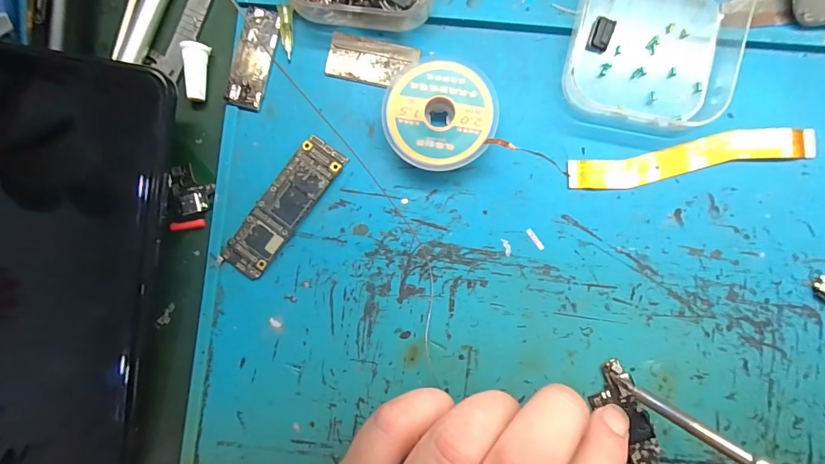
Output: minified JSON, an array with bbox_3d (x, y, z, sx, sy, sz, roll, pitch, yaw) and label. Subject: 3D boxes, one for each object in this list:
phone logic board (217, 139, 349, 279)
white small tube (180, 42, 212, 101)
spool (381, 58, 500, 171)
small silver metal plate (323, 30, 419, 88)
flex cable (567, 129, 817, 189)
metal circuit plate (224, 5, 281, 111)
[{"bbox_3d":[-0.054,-0.010,0.163,0.019,0.005,0.065,38,91,2],"label":"phone logic board"},{"bbox_3d":[-0.091,-0.068,0.165,0.009,0.009,0.024,-2,87,1],"label":"white small tube"},{"bbox_3d":[0.011,-0.047,0.160,0.044,0.012,0.043,0,89,2],"label":"spool"},{"bbox_3d":[-0.017,-0.074,0.166,0.038,0.004,0.019,11,90,2],"label":"small silver metal plate"},{"bbox_3d":[0.116,-0.031,0.161,0.101,0.004,0.016,-9,87,1],"label":"flex cable"},{"bbox_3d":[-0.069,-0.075,0.167,0.016,0.004,0.042,14,87,2],"label":"metal circuit plate"}]

